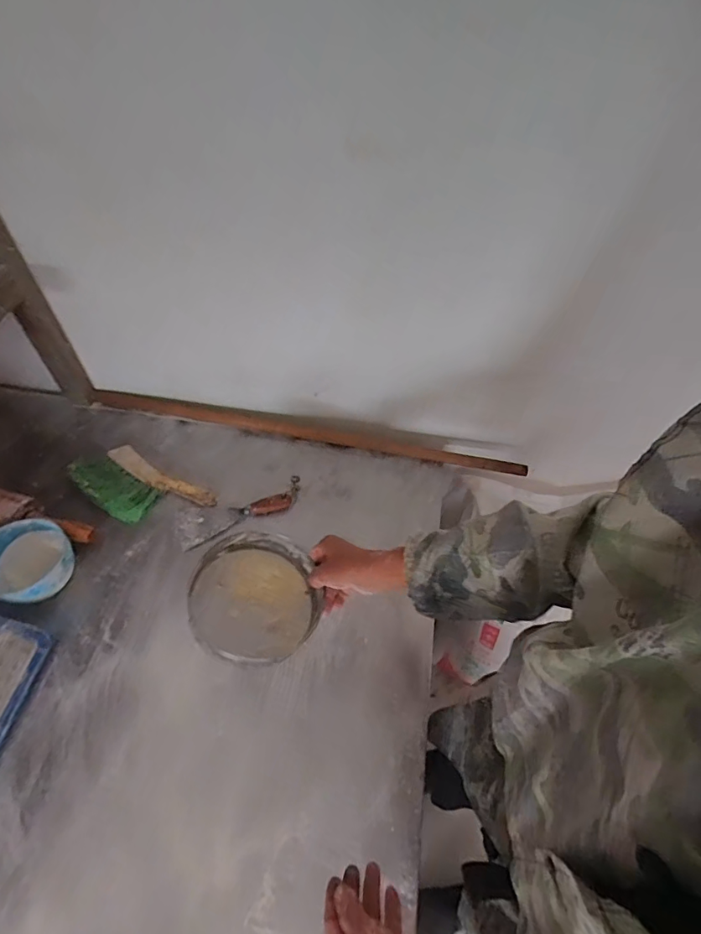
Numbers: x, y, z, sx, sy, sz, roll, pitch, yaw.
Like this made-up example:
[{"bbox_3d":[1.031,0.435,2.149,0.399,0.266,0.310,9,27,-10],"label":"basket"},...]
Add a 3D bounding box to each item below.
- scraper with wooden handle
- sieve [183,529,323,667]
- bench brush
[{"bbox_3d":[-0.198,0.074,0.864,0.227,0.026,0.082,-17,56,-15],"label":"scraper with wooden handle"},{"bbox_3d":[-0.120,0.167,0.618,0.152,0.072,0.162,0,56,-1],"label":"sieve"},{"bbox_3d":[-0.389,0.041,0.878,0.258,0.029,0.119,26,56,16],"label":"bench brush"}]

